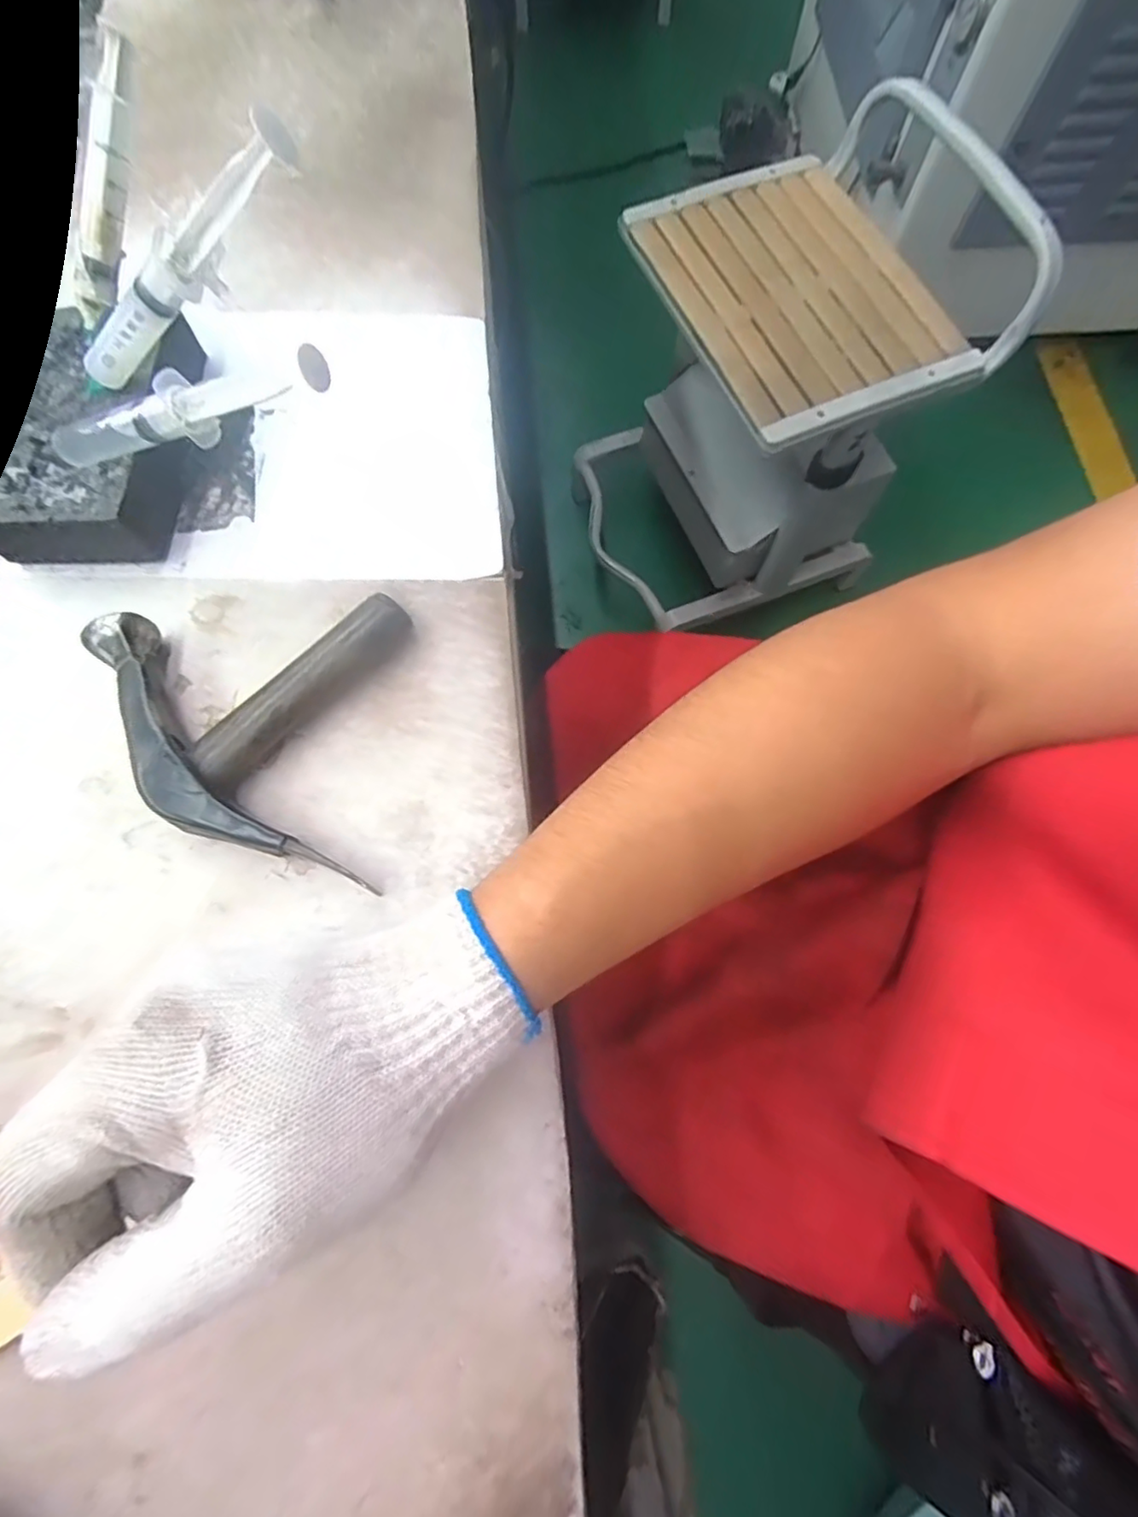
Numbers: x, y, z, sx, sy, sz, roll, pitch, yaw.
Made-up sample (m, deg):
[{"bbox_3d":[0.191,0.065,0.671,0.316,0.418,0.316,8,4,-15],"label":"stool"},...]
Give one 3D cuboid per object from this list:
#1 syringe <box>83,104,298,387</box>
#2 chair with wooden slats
[{"bbox_3d":[-0.158,-0.194,0.250,0.145,0.017,0.013,-20,70,30],"label":"syringe"},{"bbox_3d":[0.257,-0.501,0.870,0.384,0.477,0.385,-19,73,-8],"label":"chair with wooden slats"}]

